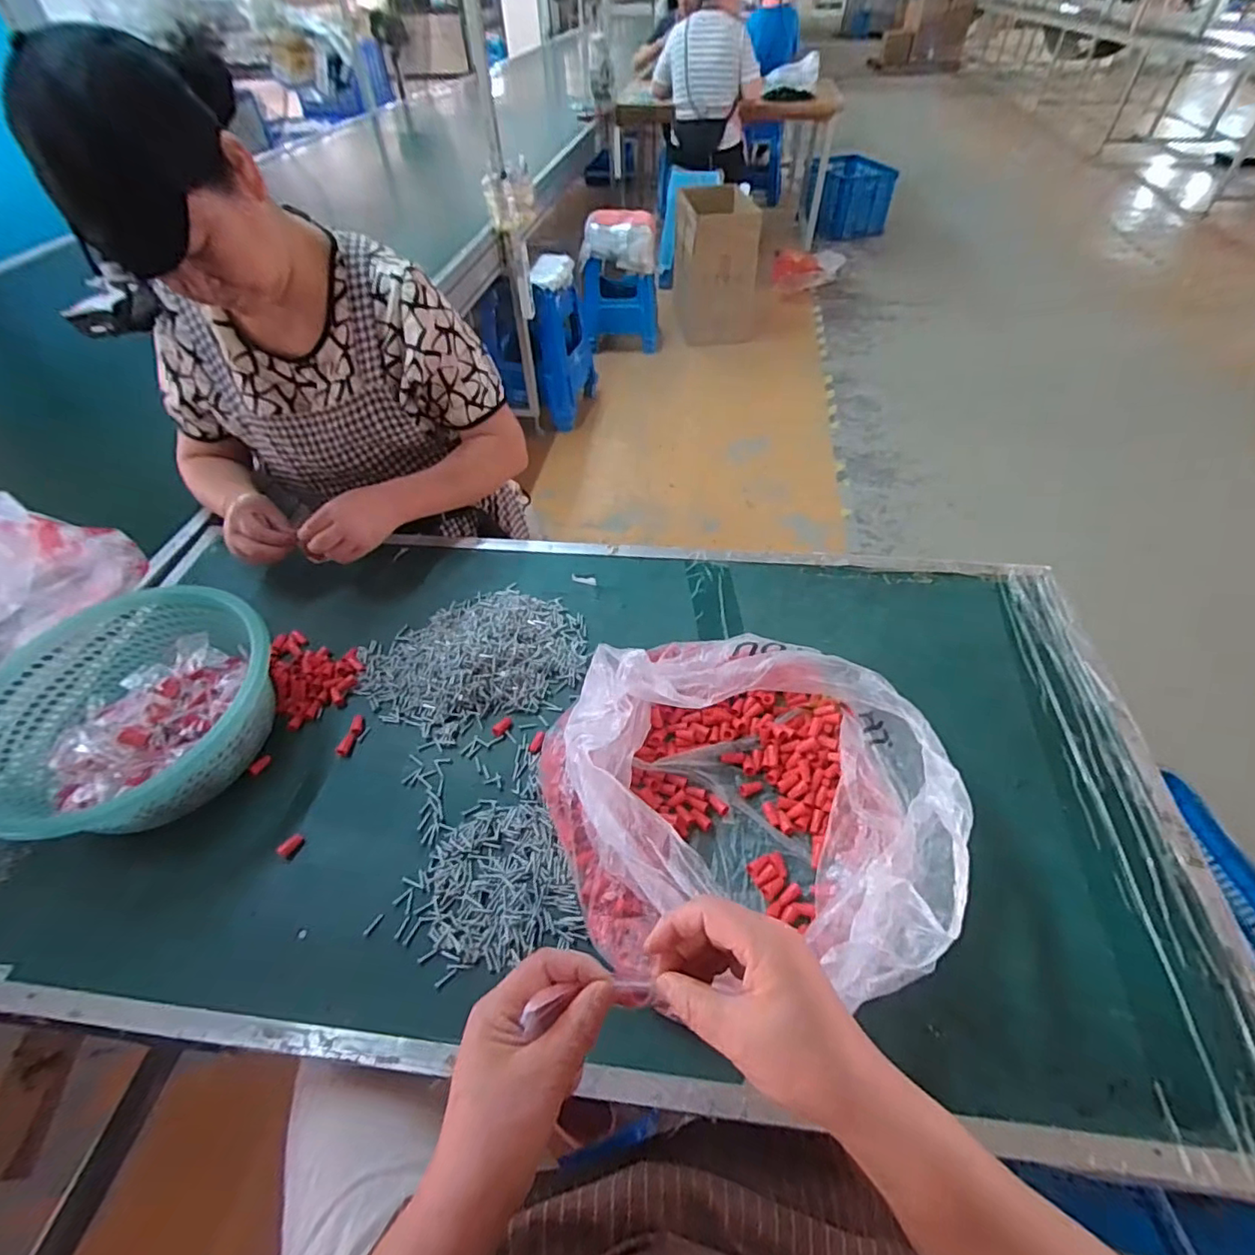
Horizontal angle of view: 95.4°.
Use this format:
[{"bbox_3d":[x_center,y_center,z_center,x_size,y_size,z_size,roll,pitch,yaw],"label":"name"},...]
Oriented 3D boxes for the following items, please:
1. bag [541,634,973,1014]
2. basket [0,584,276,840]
[{"bbox_3d":[0.096,0.128,0.526,0.365,0.121,0.333,7,52,8],"label":"bag"},{"bbox_3d":[-0.506,0.089,0.594,0.264,0.117,0.249,16,54,15],"label":"basket"}]

